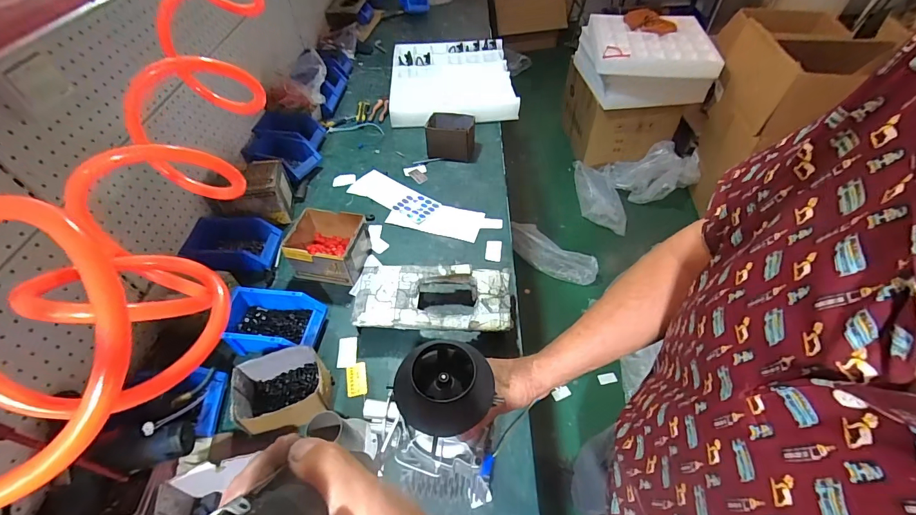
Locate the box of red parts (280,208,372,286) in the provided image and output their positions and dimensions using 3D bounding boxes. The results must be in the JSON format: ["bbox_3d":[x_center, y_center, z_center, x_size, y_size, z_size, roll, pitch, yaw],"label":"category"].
[{"bbox_3d":[-0.297,-0.033,0.902,0.152,0.090,0.148,7,50,8],"label":"box of red parts"}]

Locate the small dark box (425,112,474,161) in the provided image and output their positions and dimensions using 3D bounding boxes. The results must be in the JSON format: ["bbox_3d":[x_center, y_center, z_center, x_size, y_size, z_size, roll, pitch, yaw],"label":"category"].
[{"bbox_3d":[-0.022,-0.370,1.205,0.145,0.105,0.104,1,50,3],"label":"small dark box"}]

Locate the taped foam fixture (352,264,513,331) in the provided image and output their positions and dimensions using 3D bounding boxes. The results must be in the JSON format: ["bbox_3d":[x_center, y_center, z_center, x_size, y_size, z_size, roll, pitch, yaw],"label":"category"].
[{"bbox_3d":[-0.048,0.092,0.818,0.312,0.064,0.154,0,50,2],"label":"taped foam fixture"}]

